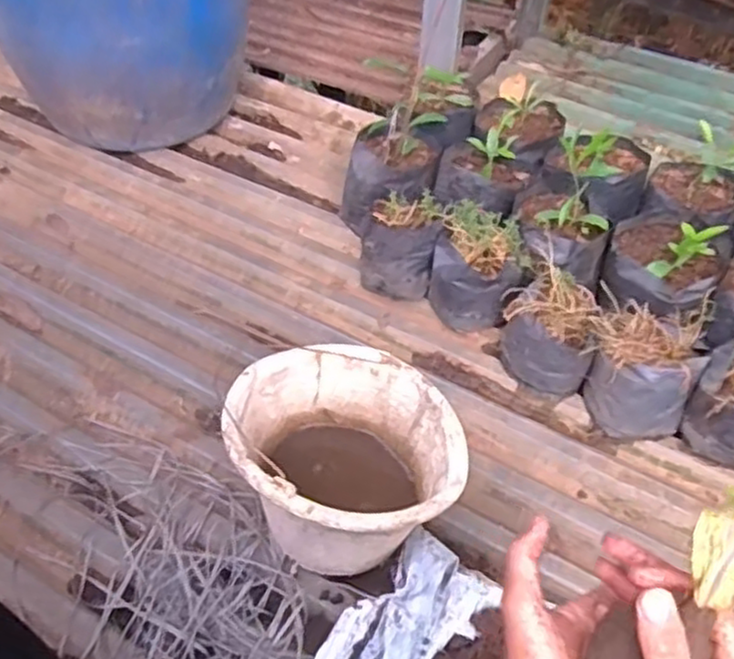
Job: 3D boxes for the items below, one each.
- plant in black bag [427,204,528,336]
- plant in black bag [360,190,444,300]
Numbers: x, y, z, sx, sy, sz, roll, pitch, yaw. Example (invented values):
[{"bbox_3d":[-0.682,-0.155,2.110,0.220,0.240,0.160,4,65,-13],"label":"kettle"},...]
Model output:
[{"bbox_3d":[0.160,-0.079,1.074,0.130,0.144,0.127,20,52,13],"label":"plant in black bag"},{"bbox_3d":[0.050,-0.118,1.117,0.114,0.144,0.094,7,50,3],"label":"plant in black bag"}]

